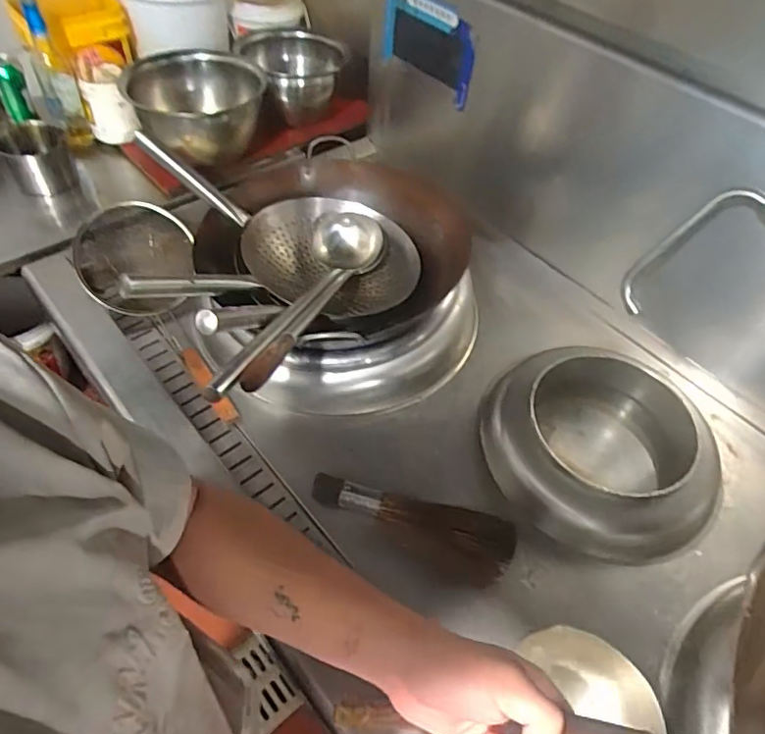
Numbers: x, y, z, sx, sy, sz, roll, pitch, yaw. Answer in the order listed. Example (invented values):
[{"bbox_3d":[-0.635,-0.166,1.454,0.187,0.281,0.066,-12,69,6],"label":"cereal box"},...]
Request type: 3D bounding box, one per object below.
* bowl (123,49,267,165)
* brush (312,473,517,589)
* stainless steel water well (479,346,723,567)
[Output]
[{"bbox_3d":[-0.421,-0.606,1.274,0.281,0.131,0.317,3,50,-4],"label":"bowl"},{"bbox_3d":[0.042,0.219,0.808,0.289,0.095,0.076,24,52,13],"label":"brush"},{"bbox_3d":[0.341,0.142,0.904,0.328,0.120,0.366,-34,61,-29],"label":"stainless steel water well"}]

